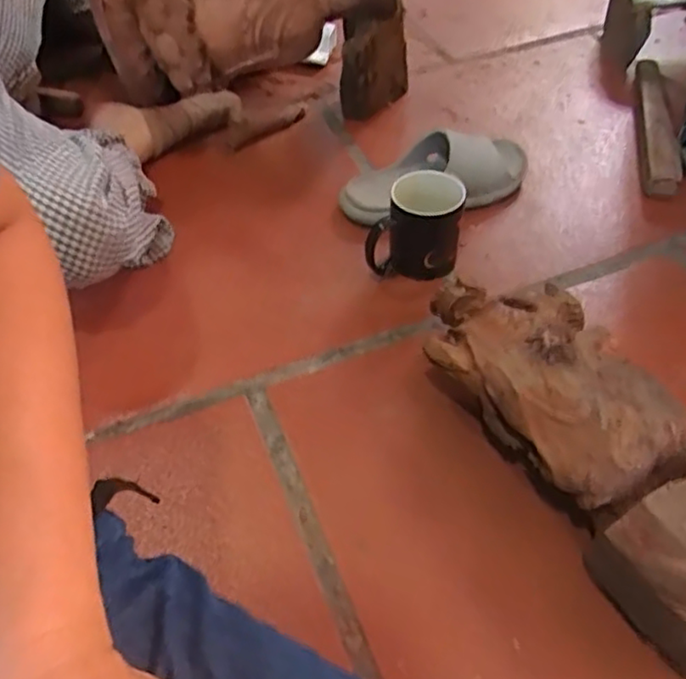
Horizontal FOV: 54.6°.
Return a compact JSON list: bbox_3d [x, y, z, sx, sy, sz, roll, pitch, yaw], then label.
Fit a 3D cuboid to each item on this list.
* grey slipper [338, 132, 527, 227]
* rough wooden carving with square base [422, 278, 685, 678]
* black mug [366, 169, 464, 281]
[{"bbox_3d":[0.118,-0.216,0.860,0.254,0.062,0.122,-13,50,-7],"label":"grey slipper"},{"bbox_3d":[0.202,0.076,0.569,0.136,0.106,0.375,-25,52,-17],"label":"rough wooden carving with square base"},{"bbox_3d":[0.082,-0.136,0.767,0.103,0.094,0.095,2,50,6],"label":"black mug"}]

